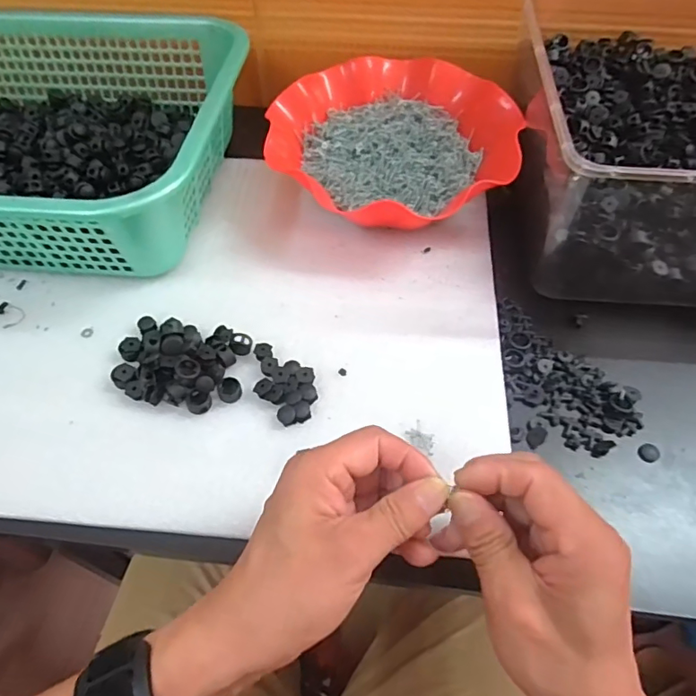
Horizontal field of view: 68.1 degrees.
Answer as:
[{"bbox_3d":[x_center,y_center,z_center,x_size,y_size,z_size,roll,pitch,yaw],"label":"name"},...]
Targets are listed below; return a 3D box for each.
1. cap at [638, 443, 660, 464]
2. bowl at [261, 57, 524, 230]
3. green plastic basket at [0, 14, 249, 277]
[{"bbox_3d":[0.210,0.073,0.358,0.016,0.004,0.013,-22,60,-13],"label":"cap"},{"bbox_3d":[0.038,-0.198,0.490,0.216,0.061,0.189,-5,56,-3],"label":"bowl"},{"bbox_3d":[-0.293,-0.200,0.464,0.374,0.094,0.286,4,56,3],"label":"green plastic basket"}]

